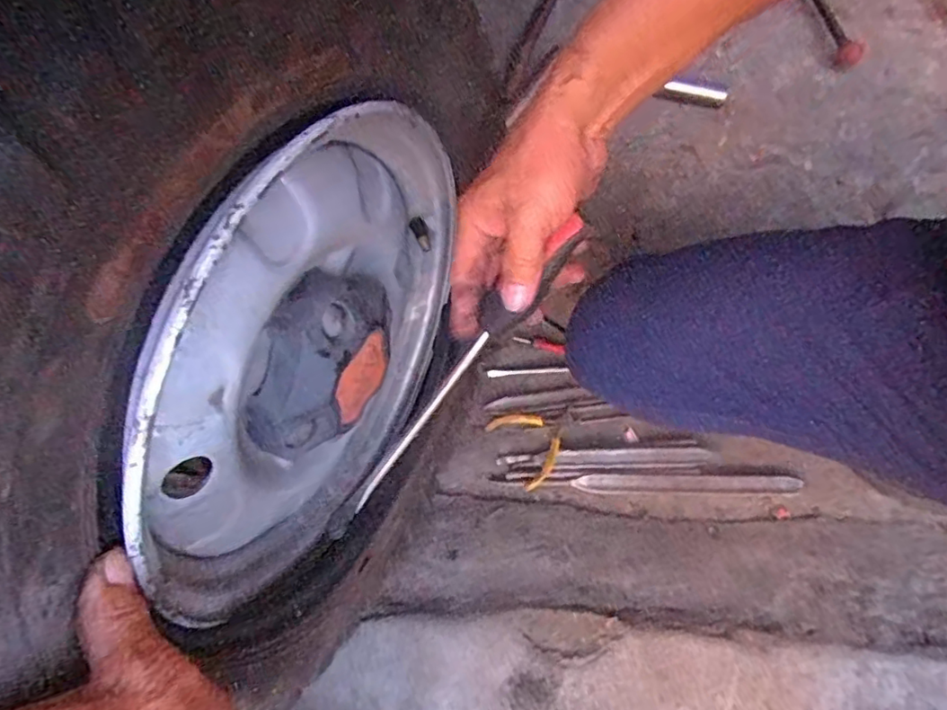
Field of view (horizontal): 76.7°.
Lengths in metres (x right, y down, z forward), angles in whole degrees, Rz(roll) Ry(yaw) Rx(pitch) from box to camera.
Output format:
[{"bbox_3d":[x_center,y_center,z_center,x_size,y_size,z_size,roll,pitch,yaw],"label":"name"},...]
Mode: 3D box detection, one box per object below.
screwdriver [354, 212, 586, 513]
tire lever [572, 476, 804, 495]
[{"bbox_3d":[-0.015,0.012,0.401,0.023,0.022,0.257,46,111,19],"label":"screwdriver"},{"bbox_3d":[0.221,0.135,0.617,0.227,0.004,0.018,-1,67,2],"label":"tire lever"}]

